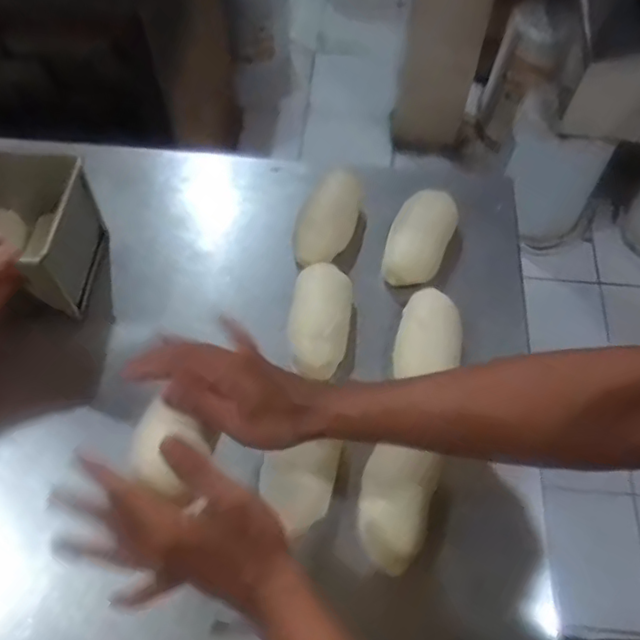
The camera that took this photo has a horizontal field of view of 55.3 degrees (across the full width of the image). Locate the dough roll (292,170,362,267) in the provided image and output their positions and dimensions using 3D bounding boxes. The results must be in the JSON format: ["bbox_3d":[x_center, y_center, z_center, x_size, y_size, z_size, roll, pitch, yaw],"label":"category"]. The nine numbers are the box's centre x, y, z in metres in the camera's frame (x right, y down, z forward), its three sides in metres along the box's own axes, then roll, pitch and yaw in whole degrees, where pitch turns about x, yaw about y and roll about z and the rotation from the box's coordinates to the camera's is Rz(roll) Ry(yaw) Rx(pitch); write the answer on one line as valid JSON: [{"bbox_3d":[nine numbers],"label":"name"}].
[{"bbox_3d":[0.014,-0.127,0.752,0.062,0.045,0.172,20,62,10],"label":"dough roll"}]

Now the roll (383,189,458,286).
[{"bbox_3d":[0.121,-0.103,0.738,0.069,0.057,0.127,22,62,11],"label":"roll"}]

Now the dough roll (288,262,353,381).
[{"bbox_3d":[0.001,-0.003,0.670,0.064,0.054,0.121,7,60,3],"label":"dough roll"}]

